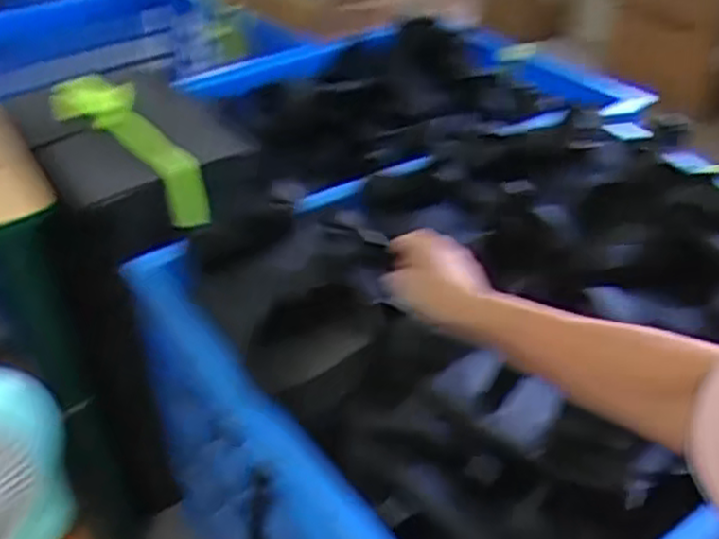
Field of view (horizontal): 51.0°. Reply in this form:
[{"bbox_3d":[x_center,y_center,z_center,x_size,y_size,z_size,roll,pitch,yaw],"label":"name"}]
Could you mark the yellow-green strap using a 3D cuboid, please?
[{"bbox_3d":[-0.312,-0.181,1.016,0.342,0.069,0.073,41,49,21],"label":"yellow-green strap"}]

